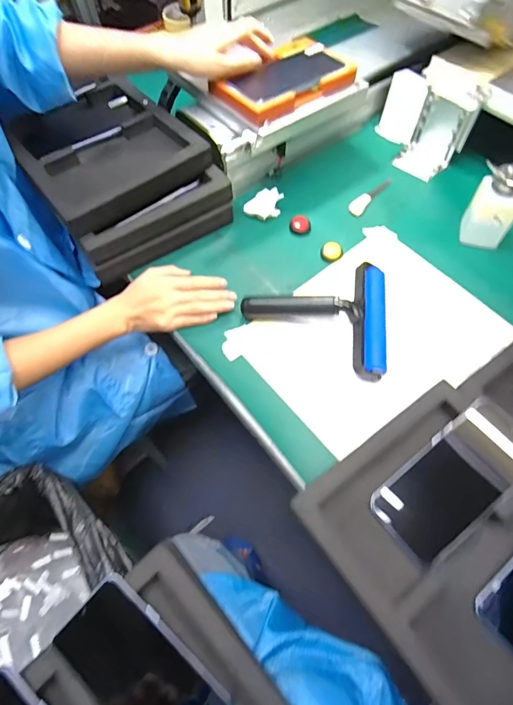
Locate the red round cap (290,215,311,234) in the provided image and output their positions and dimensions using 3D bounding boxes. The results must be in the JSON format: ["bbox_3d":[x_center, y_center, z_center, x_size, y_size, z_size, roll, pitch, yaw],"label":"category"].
[{"bbox_3d":[0.067,-0.195,0.598,0.030,0.005,0.033,0,61,1],"label":"red round cap"}]

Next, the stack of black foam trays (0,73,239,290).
[{"bbox_3d":[-0.204,-0.268,0.589,0.225,0.094,0.287,-35,66,-16],"label":"stack of black foam trays"}]

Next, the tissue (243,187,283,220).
[{"bbox_3d":[0.016,-0.230,0.610,0.046,0.010,0.066,34,67,18],"label":"tissue"}]

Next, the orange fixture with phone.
[{"bbox_3d":[0.039,-0.386,0.553,0.193,0.027,0.107,-36,67,-17],"label":"orange fixture with phone"}]

